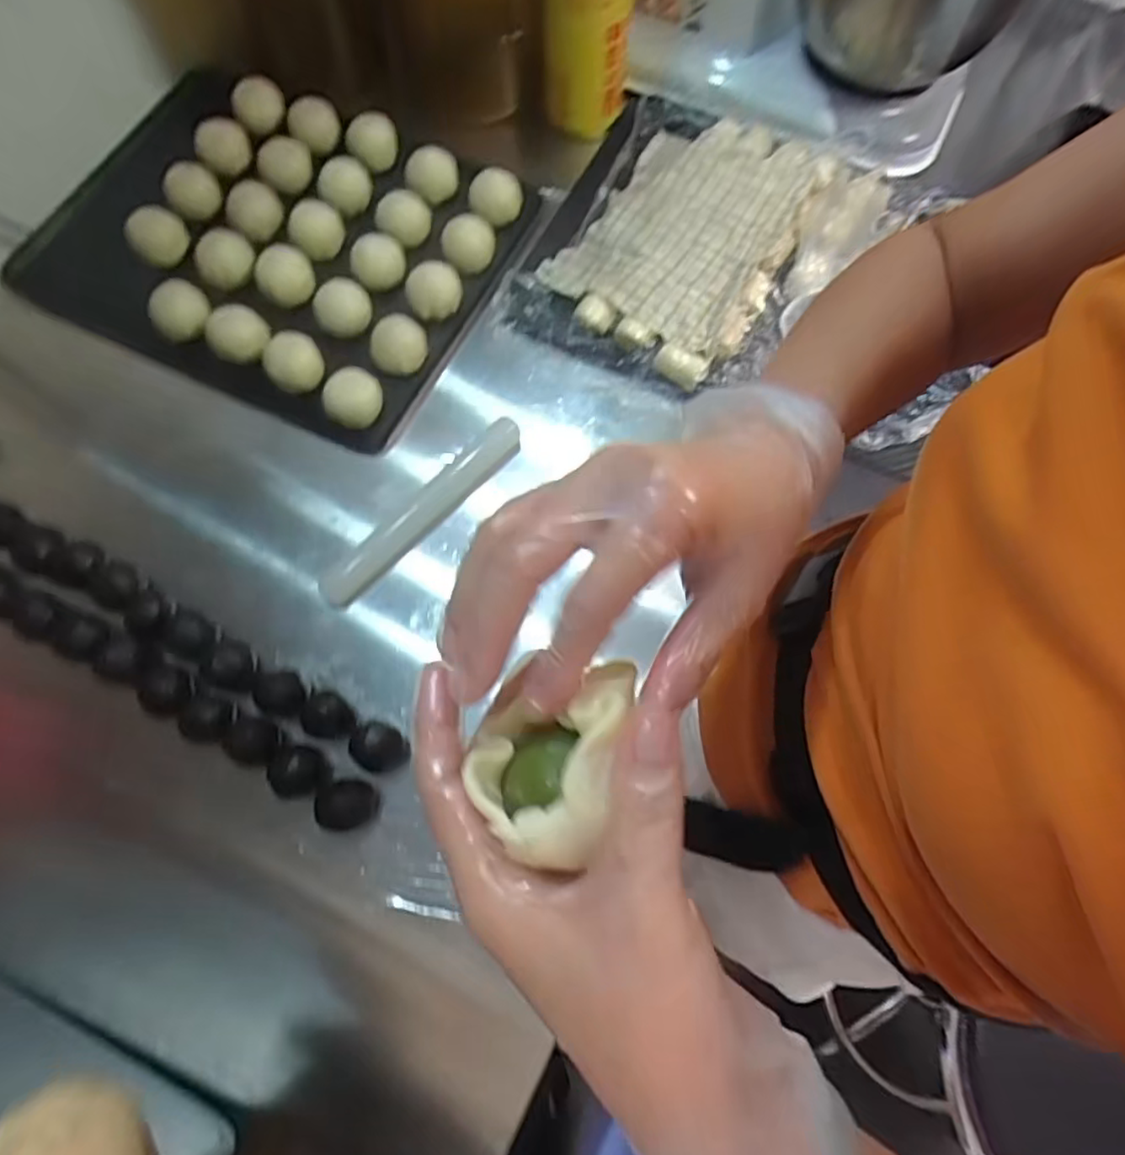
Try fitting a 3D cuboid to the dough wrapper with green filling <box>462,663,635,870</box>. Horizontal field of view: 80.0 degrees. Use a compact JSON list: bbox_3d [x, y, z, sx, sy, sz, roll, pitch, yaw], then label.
[{"bbox_3d":[-0.005,0.051,0.200,0.042,0.032,0.057,14,71,4],"label":"dough wrapper with green filling"}]

